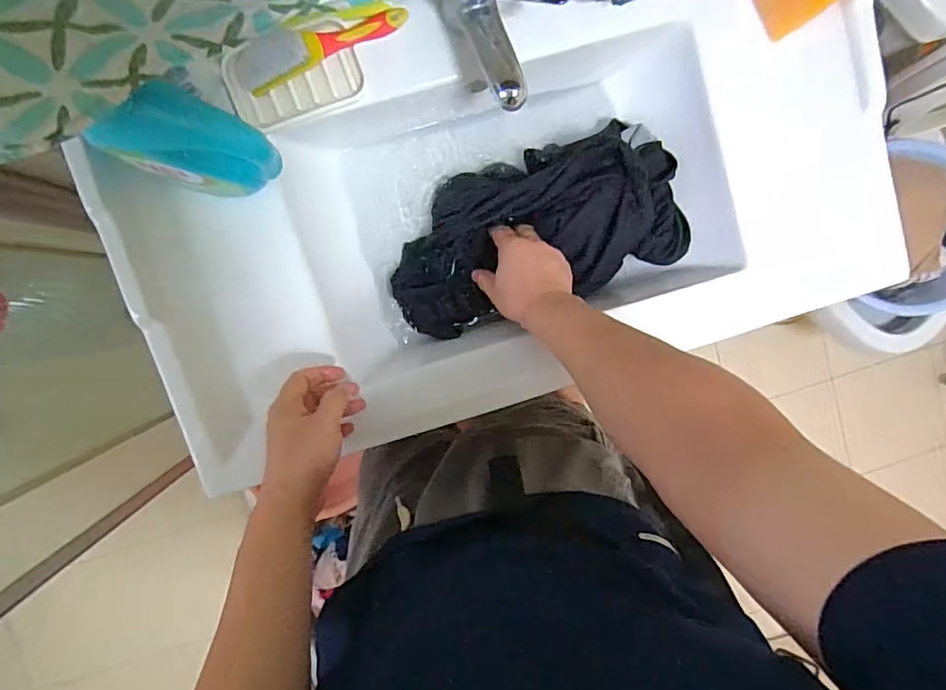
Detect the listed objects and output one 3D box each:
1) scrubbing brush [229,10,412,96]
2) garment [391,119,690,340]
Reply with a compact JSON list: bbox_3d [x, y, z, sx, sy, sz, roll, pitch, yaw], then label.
[{"bbox_3d":[-0.147,-0.291,0.536,0.173,0.048,0.037,-23,98,-3],"label":"scrubbing brush"},{"bbox_3d":[0.071,-0.139,0.668,0.351,0.079,0.177,-19,98,10],"label":"garment"}]

